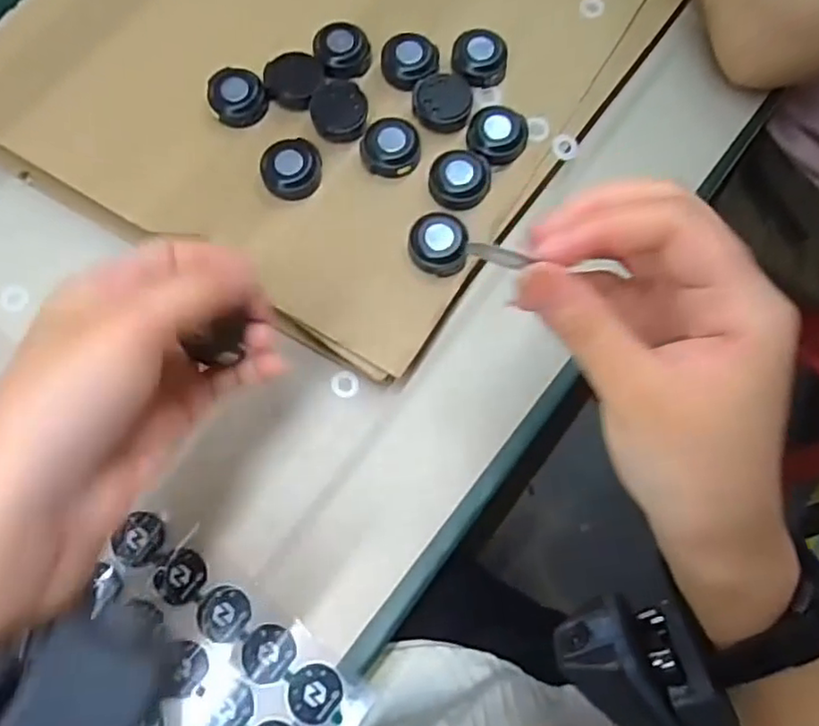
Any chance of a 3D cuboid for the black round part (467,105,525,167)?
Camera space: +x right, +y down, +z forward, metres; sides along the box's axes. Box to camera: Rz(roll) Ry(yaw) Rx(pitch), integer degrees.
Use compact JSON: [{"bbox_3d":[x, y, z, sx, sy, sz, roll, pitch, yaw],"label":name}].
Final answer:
[{"bbox_3d":[0.045,-0.119,0.324,0.027,0.010,0.029,1,74,-2],"label":"black round part"}]

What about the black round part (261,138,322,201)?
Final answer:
[{"bbox_3d":[-0.060,-0.100,0.318,0.028,0.012,0.030,0,74,-2],"label":"black round part"}]

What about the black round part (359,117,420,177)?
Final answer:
[{"bbox_3d":[-0.009,-0.110,0.321,0.030,0.010,0.026,-1,74,-2],"label":"black round part"}]

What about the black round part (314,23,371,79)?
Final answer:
[{"bbox_3d":[-0.035,-0.167,0.335,0.029,0.006,0.031,0,75,0],"label":"black round part"}]

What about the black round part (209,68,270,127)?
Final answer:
[{"bbox_3d":[-0.090,-0.140,0.329,0.028,0.010,0.029,1,74,-2],"label":"black round part"}]

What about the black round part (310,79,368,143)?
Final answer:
[{"bbox_3d":[-0.037,-0.132,0.326,0.029,0.007,0.033,-1,74,-2],"label":"black round part"}]

